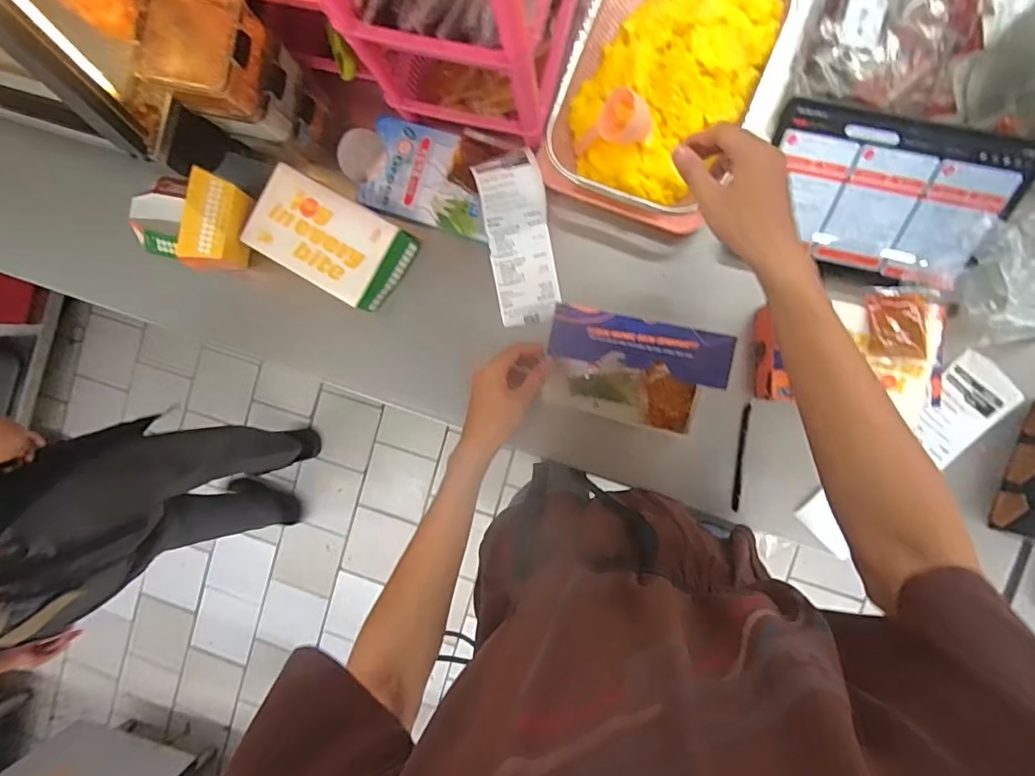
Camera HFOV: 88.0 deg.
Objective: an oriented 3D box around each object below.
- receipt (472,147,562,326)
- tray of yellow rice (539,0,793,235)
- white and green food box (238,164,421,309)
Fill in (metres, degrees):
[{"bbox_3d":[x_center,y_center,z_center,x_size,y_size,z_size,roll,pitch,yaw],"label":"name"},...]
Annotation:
[{"bbox_3d":[0.001,-0.188,0.660,0.080,0.032,0.188,-7,109,7],"label":"receipt"},{"bbox_3d":[0.170,-0.362,0.617,0.222,0.066,0.315,22,94,6],"label":"tray of yellow rice"},{"bbox_3d":[-0.235,-0.184,0.674,0.184,0.051,0.109,29,95,5],"label":"white and green food box"}]

